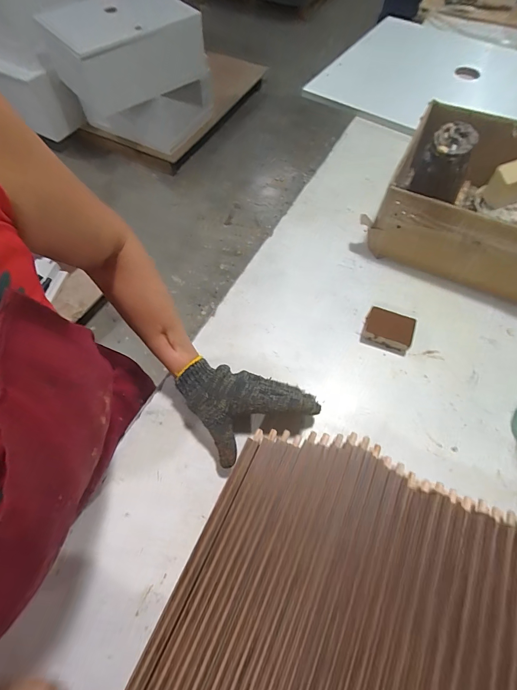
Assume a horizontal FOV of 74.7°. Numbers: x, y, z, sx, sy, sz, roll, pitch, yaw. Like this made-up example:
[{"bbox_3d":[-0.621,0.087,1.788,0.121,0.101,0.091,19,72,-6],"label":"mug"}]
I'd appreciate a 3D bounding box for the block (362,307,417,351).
[{"bbox_3d":[0.198,-0.025,0.514,0.067,0.025,0.048,20,65,10],"label":"block"}]

